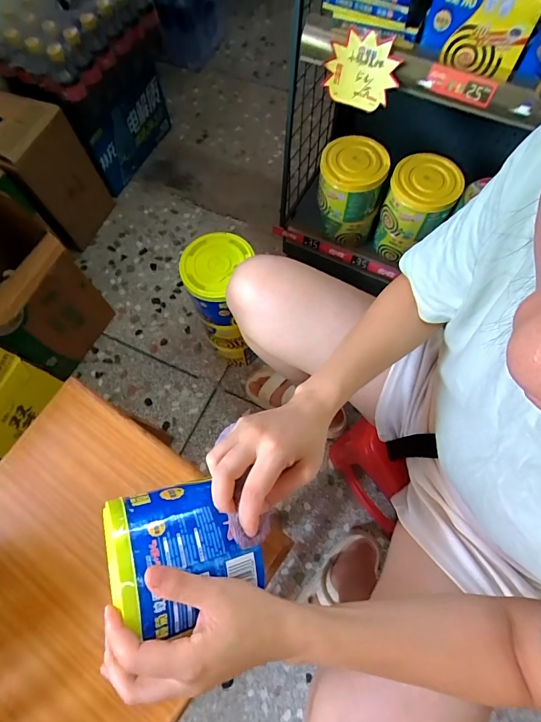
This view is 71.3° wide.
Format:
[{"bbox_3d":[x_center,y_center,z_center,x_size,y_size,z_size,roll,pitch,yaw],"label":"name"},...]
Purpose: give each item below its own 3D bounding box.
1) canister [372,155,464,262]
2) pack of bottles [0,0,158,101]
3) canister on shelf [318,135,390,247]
[{"bbox_3d":[0.308,-0.317,0.818,0.125,0.192,0.133,0,69,1],"label":"canister"},{"bbox_3d":[-0.461,-0.809,0.898,0.228,0.124,0.376,20,71,9],"label":"pack of bottles"},{"bbox_3d":[0.172,-0.368,0.842,0.134,0.187,0.131,5,69,3],"label":"canister on shelf"}]

